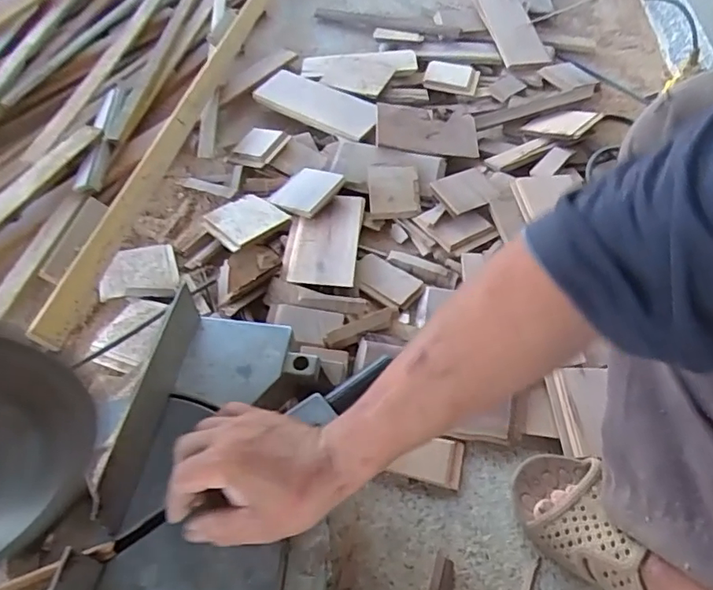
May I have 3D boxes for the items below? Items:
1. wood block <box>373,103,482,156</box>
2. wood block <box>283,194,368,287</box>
[{"bbox_3d":[0.115,-0.275,0.880,0.169,0.013,0.125,5,54,-9],"label":"wood block"},{"bbox_3d":[-0.045,-0.084,0.737,0.099,0.011,0.175,6,52,2],"label":"wood block"}]

